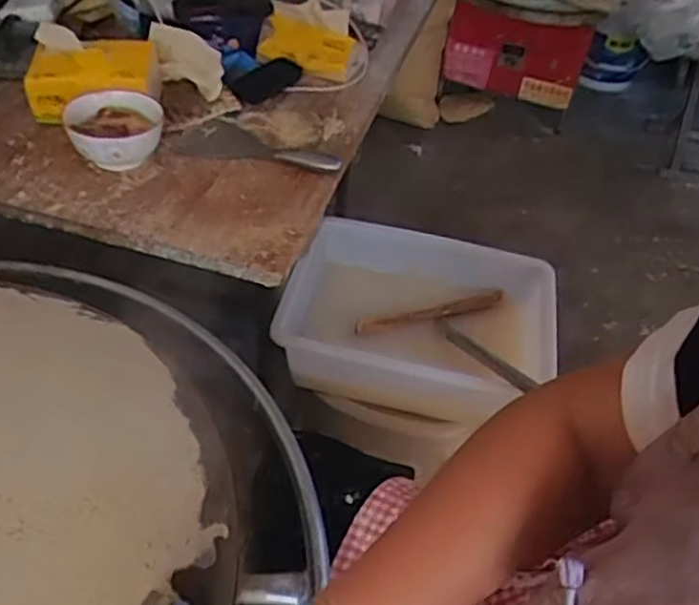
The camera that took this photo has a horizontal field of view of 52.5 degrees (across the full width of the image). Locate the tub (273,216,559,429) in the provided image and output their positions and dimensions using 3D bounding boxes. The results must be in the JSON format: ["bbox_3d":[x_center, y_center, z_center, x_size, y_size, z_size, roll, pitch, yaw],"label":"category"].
[{"bbox_3d":[0.100,0.030,0.984,0.361,0.115,0.259,15,44,8],"label":"tub"}]

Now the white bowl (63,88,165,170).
[{"bbox_3d":[-0.294,-0.212,0.896,0.115,0.064,0.122,4,43,-4],"label":"white bowl"}]

